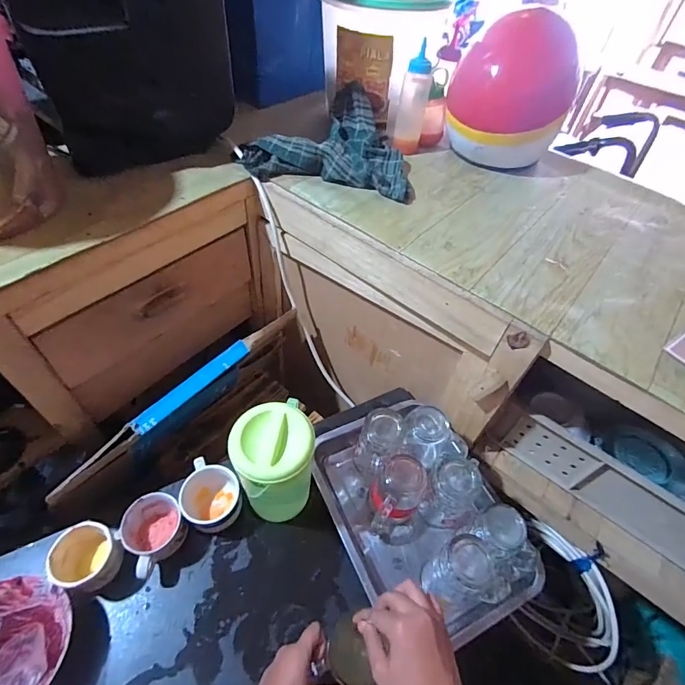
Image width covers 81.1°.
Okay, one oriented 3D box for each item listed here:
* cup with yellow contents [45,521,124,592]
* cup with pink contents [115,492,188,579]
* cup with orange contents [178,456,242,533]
[{"bbox_3d":[-0.348,0.293,0.545,0.081,0.067,0.074,2,52,-3],"label":"cup with yellow contents"},{"bbox_3d":[-0.269,0.276,0.582,0.082,0.068,0.091,-34,62,-27],"label":"cup with pink contents"},{"bbox_3d":[-0.201,0.236,0.617,0.084,0.069,0.104,-9,53,-12],"label":"cup with orange contents"}]

